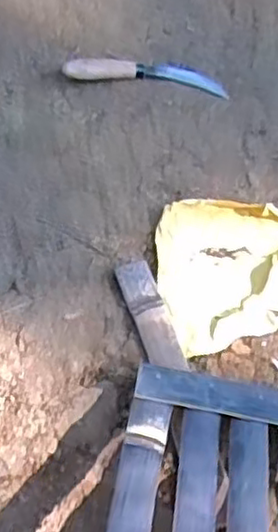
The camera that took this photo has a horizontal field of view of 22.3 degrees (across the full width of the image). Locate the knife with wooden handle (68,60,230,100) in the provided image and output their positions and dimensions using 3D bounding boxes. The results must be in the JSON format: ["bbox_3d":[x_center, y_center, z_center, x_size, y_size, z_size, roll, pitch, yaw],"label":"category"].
[{"bbox_3d":[0.008,-0.237,0.867,0.194,0.025,0.043,4,62,0],"label":"knife with wooden handle"}]

